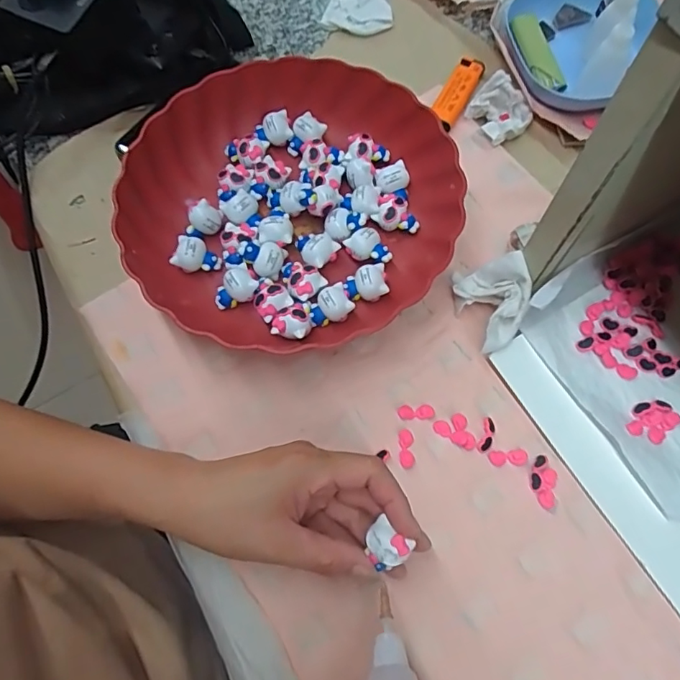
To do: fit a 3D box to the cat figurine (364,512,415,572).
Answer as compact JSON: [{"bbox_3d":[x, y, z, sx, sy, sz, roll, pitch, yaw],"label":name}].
[{"bbox_3d":[0.026,0.118,0.293,0.025,0.015,0.024,36,73,11],"label":"cat figurine"}]

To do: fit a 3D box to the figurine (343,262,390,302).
[{"bbox_3d":[0.018,-0.042,0.374,0.031,0.012,0.025,-8,69,-1],"label":"figurine"}]

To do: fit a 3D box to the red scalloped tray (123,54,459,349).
[{"bbox_3d":[-0.038,-0.113,0.391,0.237,0.046,0.225,-10,69,-2],"label":"red scalloped tray"}]

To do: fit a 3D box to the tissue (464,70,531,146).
[{"bbox_3d":[0.136,-0.195,0.434,0.049,0.024,0.049,-32,71,-10],"label":"tissue"}]

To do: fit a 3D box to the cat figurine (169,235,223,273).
[{"bbox_3d":[-0.108,-0.063,0.389,0.034,0.015,0.023,13,70,7],"label":"cat figurine"}]

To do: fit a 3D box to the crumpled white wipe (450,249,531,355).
[{"bbox_3d":[0.108,-0.026,0.359,0.045,0.040,0.060,-21,70,-5],"label":"crumpled white wipe"}]

